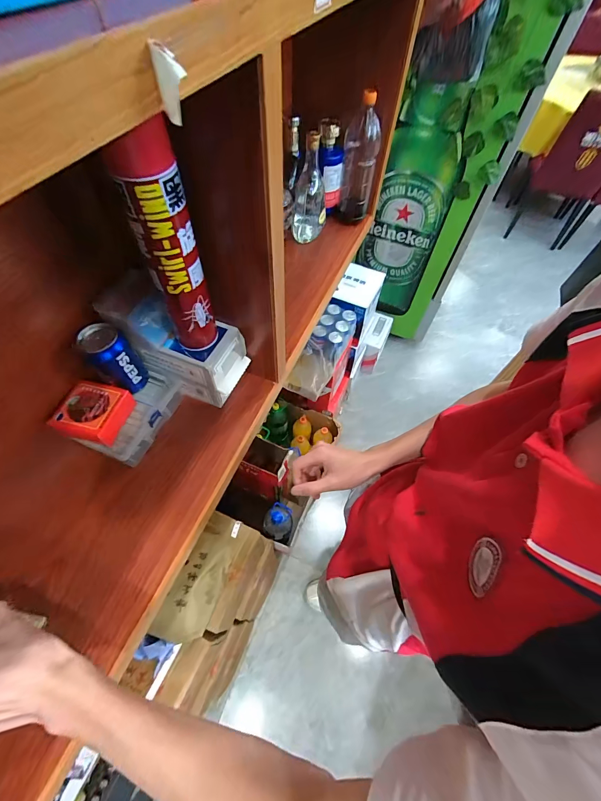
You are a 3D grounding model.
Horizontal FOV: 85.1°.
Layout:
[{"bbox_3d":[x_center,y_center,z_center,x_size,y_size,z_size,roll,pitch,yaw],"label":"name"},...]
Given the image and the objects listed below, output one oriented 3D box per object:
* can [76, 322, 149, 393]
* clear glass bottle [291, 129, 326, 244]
[{"bbox_3d":[-0.283,-0.060,0.509,0.055,0.115,0.059,1,58,-2],"label":"can"},{"bbox_3d":[0.021,-0.522,0.813,0.076,0.219,0.079,-5,59,-6],"label":"clear glass bottle"}]

